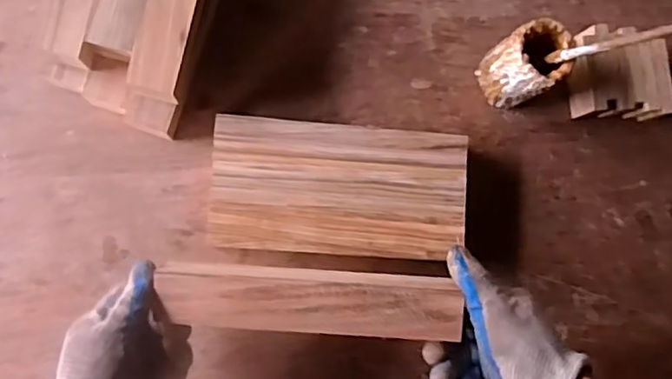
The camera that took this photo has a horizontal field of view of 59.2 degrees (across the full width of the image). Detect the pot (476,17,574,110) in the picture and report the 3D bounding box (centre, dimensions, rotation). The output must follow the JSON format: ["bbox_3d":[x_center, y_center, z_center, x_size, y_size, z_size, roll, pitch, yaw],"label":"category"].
[{"bbox_3d":[0.195,-0.130,0.616,0.063,0.093,0.061,1,86,-8],"label":"pot"}]

